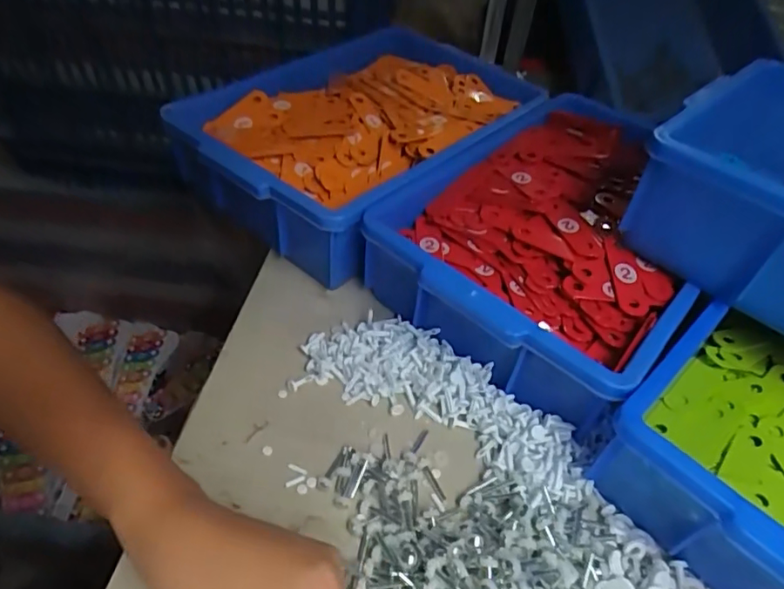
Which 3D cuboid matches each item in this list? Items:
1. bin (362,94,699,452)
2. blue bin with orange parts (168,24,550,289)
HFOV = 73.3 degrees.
[{"bbox_3d":[0.165,-0.059,0.502,0.241,0.088,0.355,34,53,24],"label":"bin"},{"bbox_3d":[-0.030,-0.181,0.580,0.242,0.116,0.354,33,53,24],"label":"blue bin with orange parts"}]

